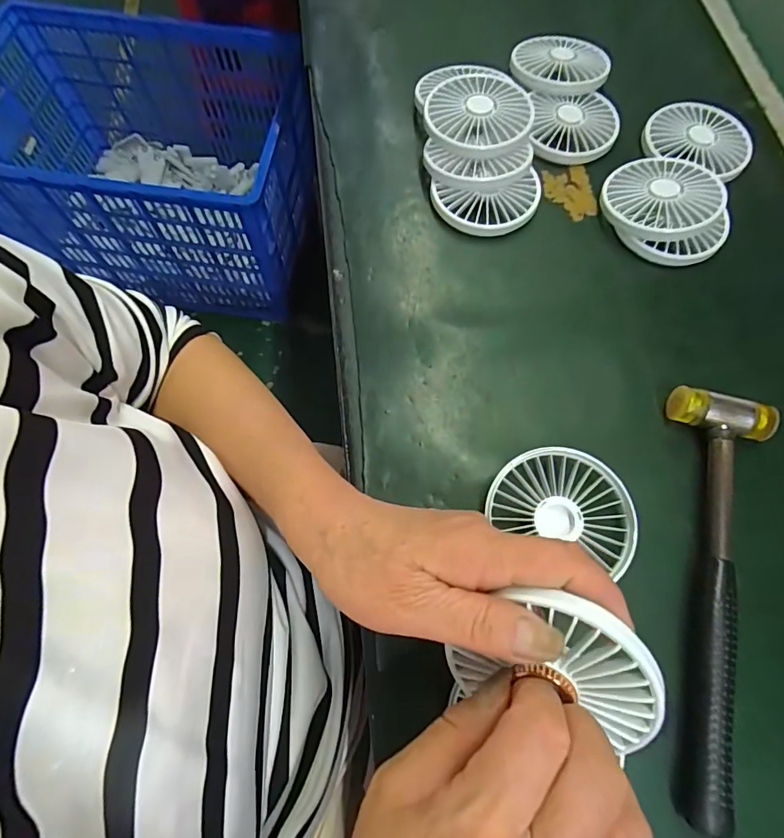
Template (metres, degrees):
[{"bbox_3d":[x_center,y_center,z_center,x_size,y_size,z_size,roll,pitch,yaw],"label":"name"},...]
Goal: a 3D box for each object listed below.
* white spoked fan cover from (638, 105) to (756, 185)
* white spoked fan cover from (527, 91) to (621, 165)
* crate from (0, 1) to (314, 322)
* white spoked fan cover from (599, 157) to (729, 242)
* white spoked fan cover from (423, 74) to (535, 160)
[{"bbox_3d":[0.270,-0.246,0.407,0.087,0.015,0.085,13,70,4],"label":"white spoked fan cover"},{"bbox_3d":[0.163,-0.263,0.417,0.077,0.015,0.077,11,70,3],"label":"white spoked fan cover"},{"bbox_3d":[-0.528,-0.568,1.070,0.653,0.377,0.462,4,69,0],"label":"crate"},{"bbox_3d":[0.217,-0.179,0.372,0.085,0.011,0.085,-18,64,8],"label":"white spoked fan cover"},{"bbox_3d":[0.073,-0.253,0.389,0.083,0.020,0.088,39,77,13],"label":"white spoked fan cover"}]

